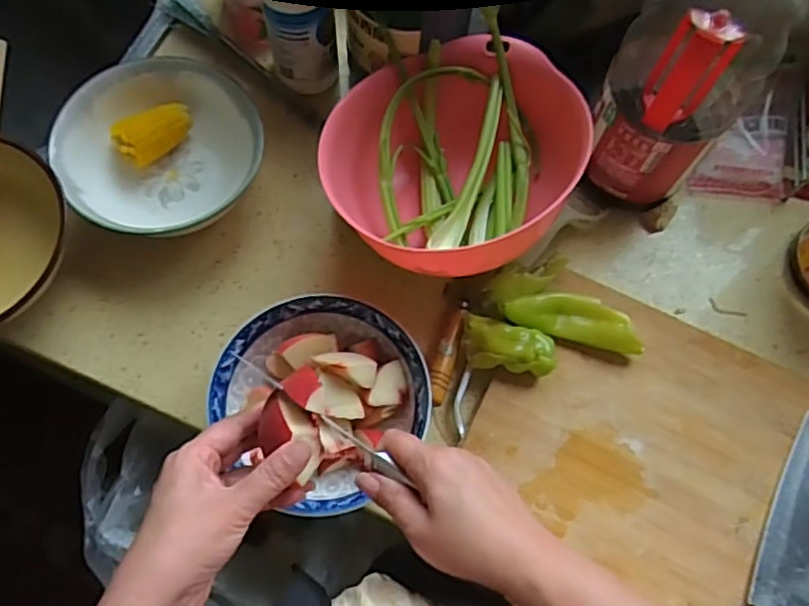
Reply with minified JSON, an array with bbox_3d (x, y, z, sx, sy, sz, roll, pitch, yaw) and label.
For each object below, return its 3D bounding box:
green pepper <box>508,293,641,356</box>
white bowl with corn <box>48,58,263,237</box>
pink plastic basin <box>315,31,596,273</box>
[{"bbox_3d":[0.145,0.014,0.547,0.114,0.032,0.034,15,70,2],"label":"green pepper"},{"bbox_3d":[-0.219,-0.134,0.587,0.170,0.075,0.160,1,70,-2],"label":"white bowl with corn"},{"bbox_3d":[0.036,-0.119,0.555,0.199,0.122,0.214,34,72,9],"label":"pink plastic basin"}]

